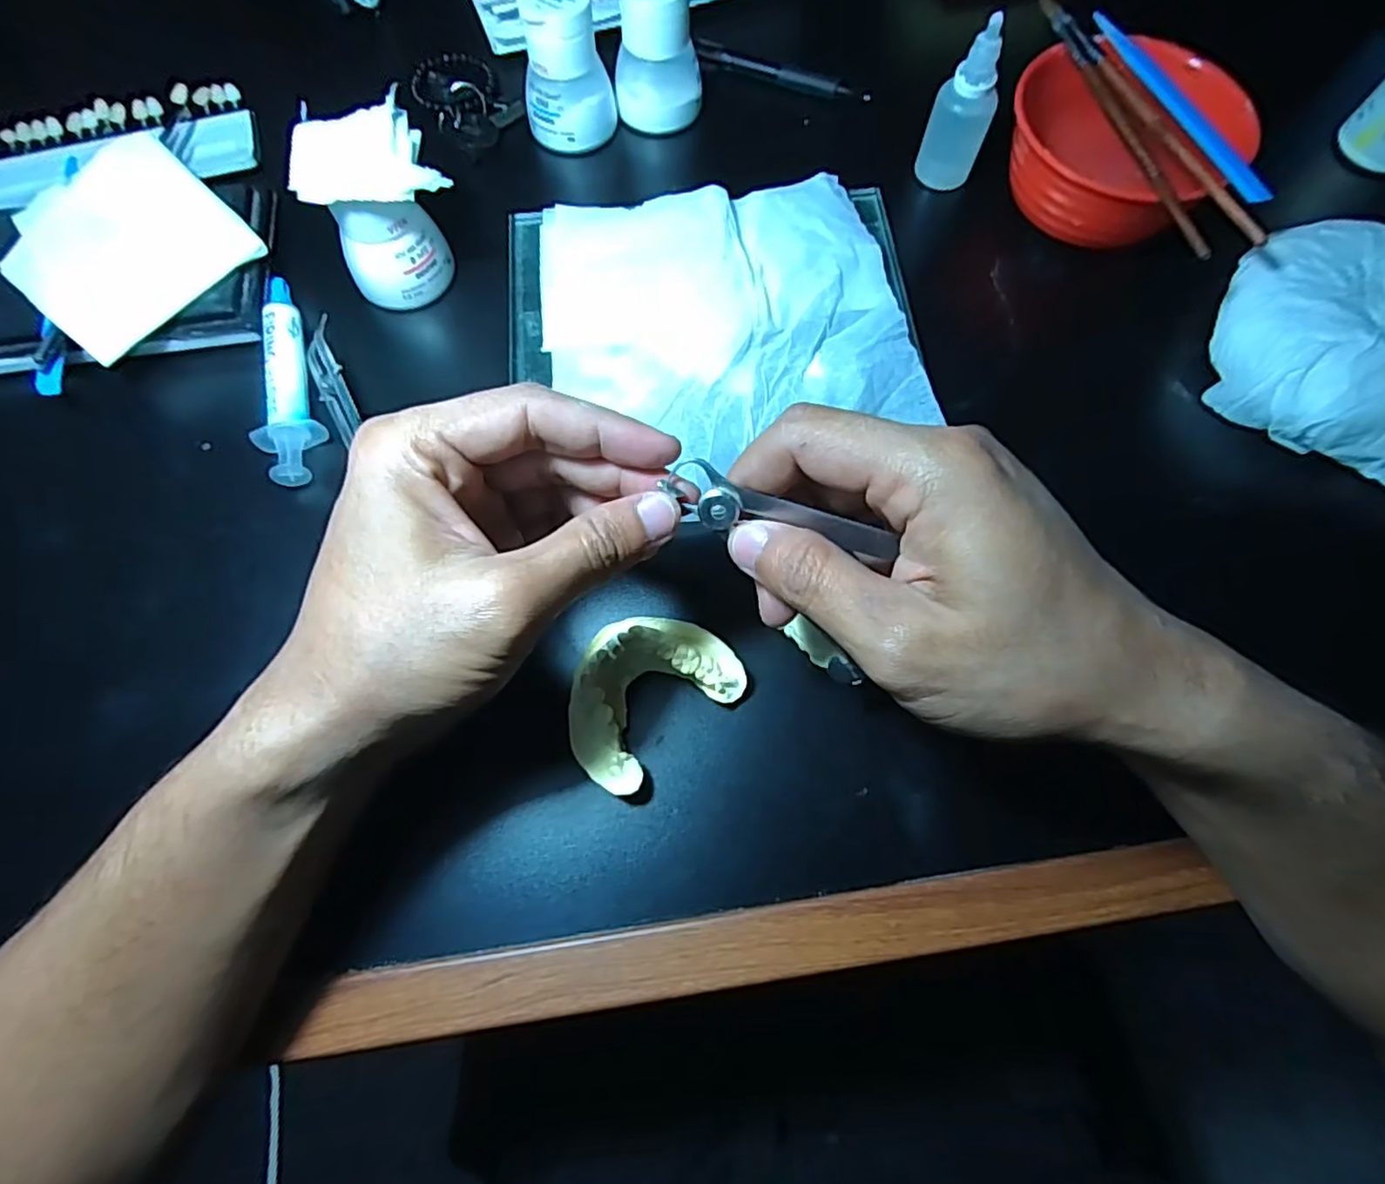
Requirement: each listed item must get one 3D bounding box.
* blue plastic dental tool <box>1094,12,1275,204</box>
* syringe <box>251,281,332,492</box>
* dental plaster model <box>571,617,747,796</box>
[{"bbox_3d":[0.229,-0.233,0.309,0.013,0.004,0.133,-20,73,-7],"label":"blue plastic dental tool"},{"bbox_3d":[-0.195,-0.102,0.311,0.027,0.019,0.116,-17,73,-6],"label":"syringe"},{"bbox_3d":[-0.019,0.039,0.257,0.070,0.030,0.050,-41,77,-13],"label":"dental plaster model"}]

